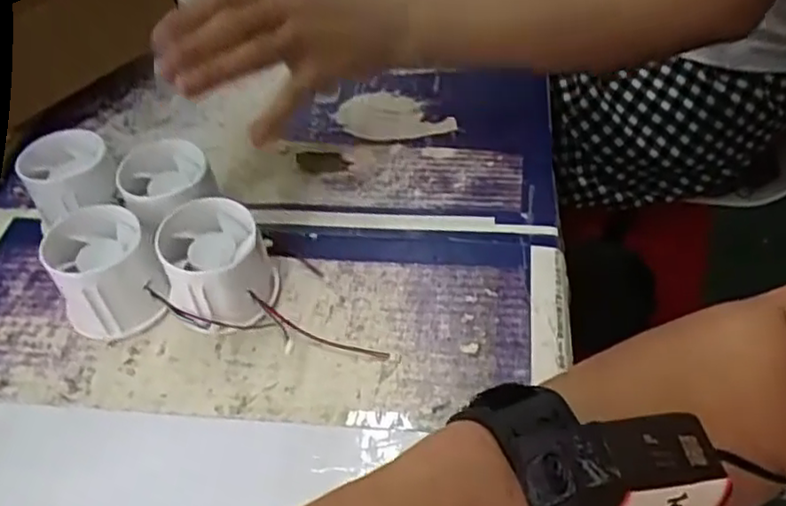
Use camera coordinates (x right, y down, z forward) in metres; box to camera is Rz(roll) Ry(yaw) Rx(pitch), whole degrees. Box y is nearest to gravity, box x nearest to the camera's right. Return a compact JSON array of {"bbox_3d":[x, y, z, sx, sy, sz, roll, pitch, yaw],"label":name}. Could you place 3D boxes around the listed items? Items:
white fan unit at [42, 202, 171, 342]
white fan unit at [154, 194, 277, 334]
[{"bbox_3d":[-0.153,0.012,0.363,0.052,0.050,0.056,-3,47,3],"label":"white fan unit"},{"bbox_3d":[-0.093,0.009,0.357,0.054,0.054,0.051,-6,47,0],"label":"white fan unit"}]

